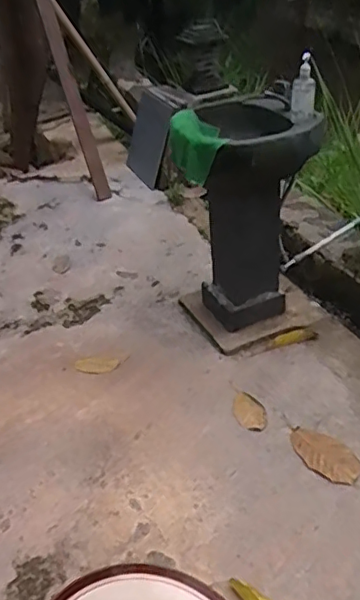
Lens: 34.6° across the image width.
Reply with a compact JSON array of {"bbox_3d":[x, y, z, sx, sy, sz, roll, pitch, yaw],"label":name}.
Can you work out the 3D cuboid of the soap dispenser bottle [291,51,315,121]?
[{"bbox_3d":[0.377,-0.646,1.764,0.072,0.187,0.063,0,36,9],"label":"soap dispenser bottle"}]

